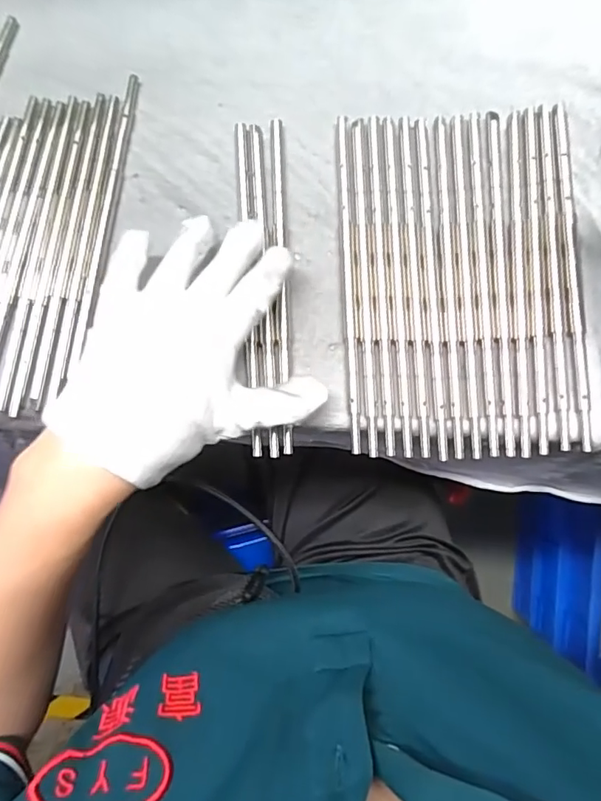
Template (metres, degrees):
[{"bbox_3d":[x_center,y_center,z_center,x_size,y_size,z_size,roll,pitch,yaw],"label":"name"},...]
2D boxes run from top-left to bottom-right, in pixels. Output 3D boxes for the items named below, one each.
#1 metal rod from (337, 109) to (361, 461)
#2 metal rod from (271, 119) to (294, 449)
[{"bbox_3d":[0.030,-0.075,0.321,0.007,0.004,0.211,-2,83,4],"label":"metal rod"},{"bbox_3d":[-0.012,-0.075,0.324,0.007,0.007,0.213,-3,82,4],"label":"metal rod"}]

